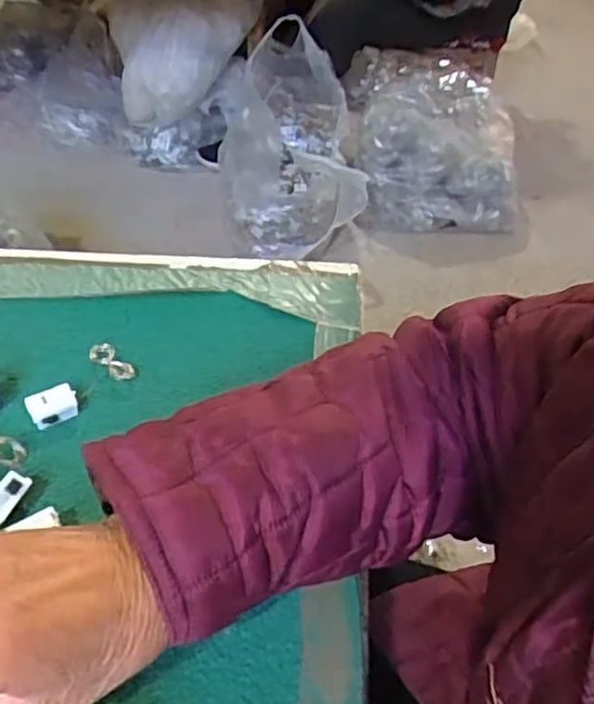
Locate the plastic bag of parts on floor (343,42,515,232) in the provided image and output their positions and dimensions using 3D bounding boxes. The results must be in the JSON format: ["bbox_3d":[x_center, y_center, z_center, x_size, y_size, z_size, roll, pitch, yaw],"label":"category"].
[{"bbox_3d":[0.321,-0.549,1.716,0.393,0.280,0.501,3,40,0],"label":"plastic bag of parts on floor"}]

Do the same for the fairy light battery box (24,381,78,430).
[{"bbox_3d":[-0.148,0.032,0.414,0.027,0.013,0.019,-23,46,-28],"label":"fairy light battery box"}]

